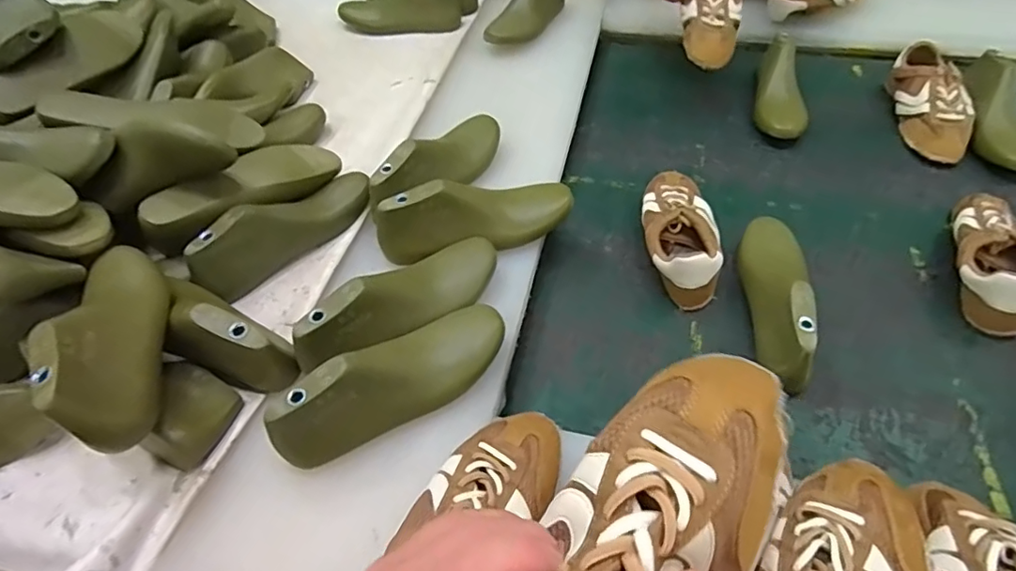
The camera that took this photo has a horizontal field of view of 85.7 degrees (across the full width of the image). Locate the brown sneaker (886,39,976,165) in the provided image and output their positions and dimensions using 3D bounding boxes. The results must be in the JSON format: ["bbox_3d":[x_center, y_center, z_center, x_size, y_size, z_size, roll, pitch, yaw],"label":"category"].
[{"bbox_3d":[0.653,-0.280,0.837,0.090,0.072,0.221,8,52,12],"label":"brown sneaker"}]

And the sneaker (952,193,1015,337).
[{"bbox_3d":[0.572,-0.047,0.652,0.082,0.071,0.218,13,53,15],"label":"sneaker"}]

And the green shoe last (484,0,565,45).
[{"bbox_3d":[0.035,-0.513,1.001,0.076,0.074,0.222,17,54,18],"label":"green shoe last"}]

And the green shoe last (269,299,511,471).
[{"bbox_3d":[-0.101,0.087,0.513,0.230,0.083,0.066,-36,57,-22],"label":"green shoe last"}]

